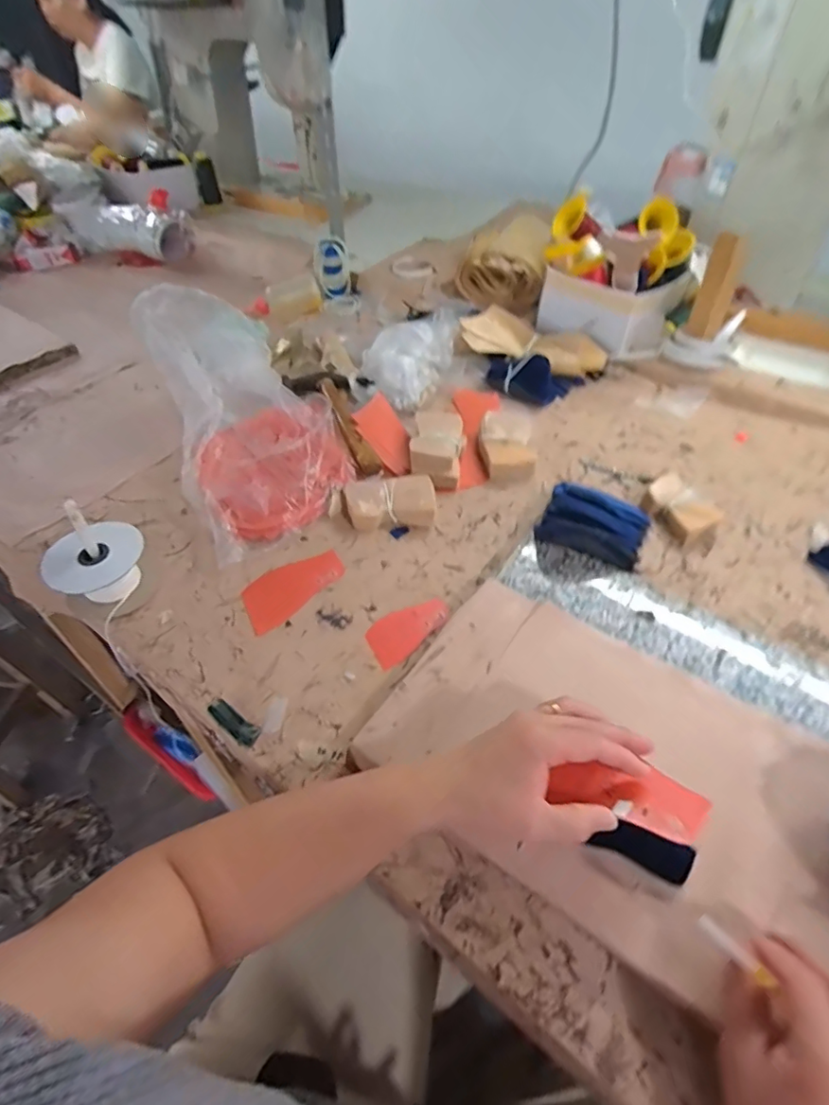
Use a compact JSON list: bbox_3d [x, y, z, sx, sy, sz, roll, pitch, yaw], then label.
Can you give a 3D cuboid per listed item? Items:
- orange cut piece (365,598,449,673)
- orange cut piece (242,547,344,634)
[{"bbox_3d":[-0.008,0.073,0.530,0.090,0.005,0.049,-37,56,-27],"label":"orange cut piece"},{"bbox_3d":[-0.132,0.034,0.572,0.067,0.006,0.117,32,56,28],"label":"orange cut piece"}]

